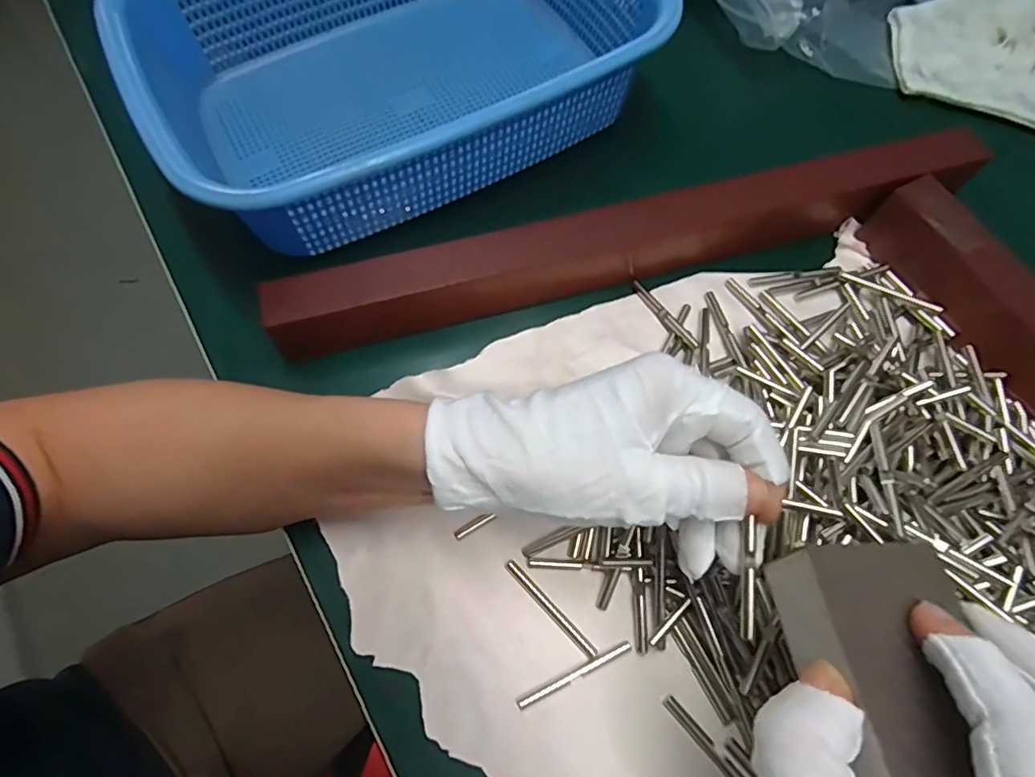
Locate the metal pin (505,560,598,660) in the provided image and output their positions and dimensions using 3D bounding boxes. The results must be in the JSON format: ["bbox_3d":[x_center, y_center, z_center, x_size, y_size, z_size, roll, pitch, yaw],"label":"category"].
[{"bbox_3d":[0.015,0.099,0.243,0.005,0.004,0.054,-42,75,-14],"label":"metal pin"}]

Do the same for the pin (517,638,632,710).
[{"bbox_3d":[0.025,0.123,0.232,0.054,0.004,0.005,-23,71,-9],"label":"pin"}]

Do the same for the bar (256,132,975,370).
[{"bbox_3d":[0.064,-0.081,0.293,0.381,0.046,0.024,-15,70,-6],"label":"bar"}]

